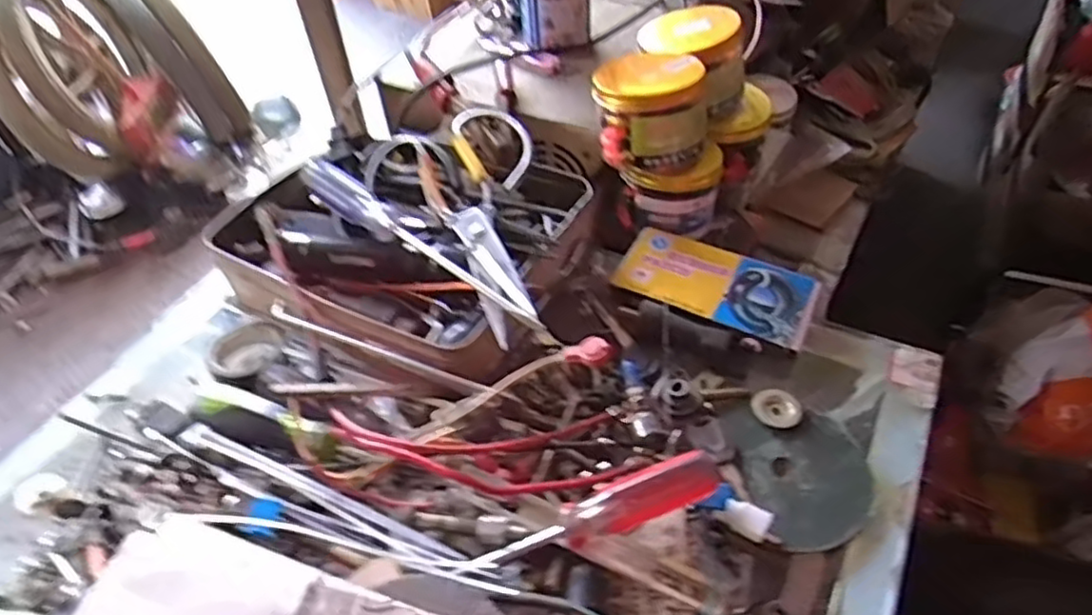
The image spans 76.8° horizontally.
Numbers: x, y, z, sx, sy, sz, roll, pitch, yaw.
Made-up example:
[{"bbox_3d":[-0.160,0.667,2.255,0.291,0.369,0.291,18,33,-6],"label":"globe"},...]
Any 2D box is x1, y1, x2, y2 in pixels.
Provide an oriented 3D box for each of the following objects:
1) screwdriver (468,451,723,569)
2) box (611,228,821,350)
[{"bbox_3d":[0.030,0.112,0.375,0.140,0.021,0.021,-19,50,-14],"label":"screwdriver"},{"bbox_3d":[0.125,-0.018,0.513,0.142,0.012,0.070,21,50,20],"label":"box"}]

